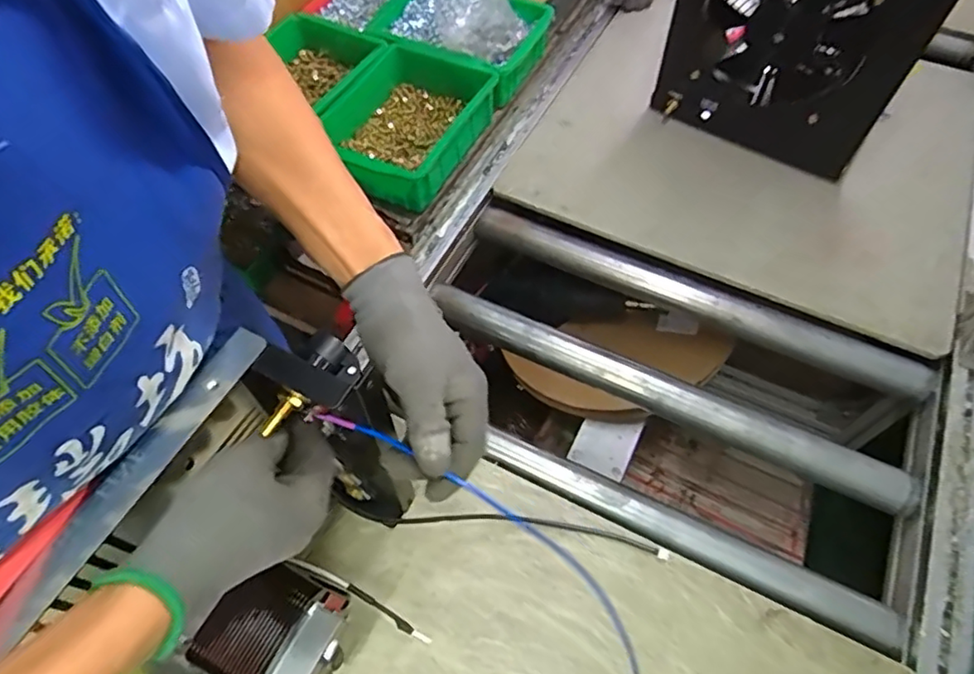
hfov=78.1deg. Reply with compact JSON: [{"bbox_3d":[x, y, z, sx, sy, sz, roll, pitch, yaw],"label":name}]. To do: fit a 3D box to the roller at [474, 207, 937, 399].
[{"bbox_3d":[0.271,-0.054,0.791,0.583,0.045,0.056,23,61,14],"label":"roller"}]

